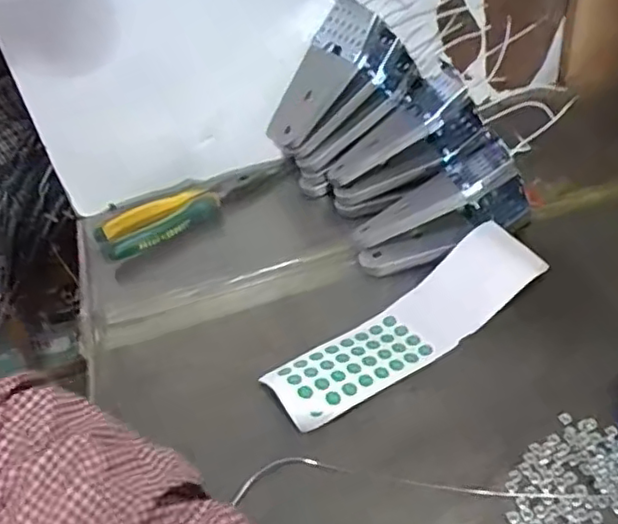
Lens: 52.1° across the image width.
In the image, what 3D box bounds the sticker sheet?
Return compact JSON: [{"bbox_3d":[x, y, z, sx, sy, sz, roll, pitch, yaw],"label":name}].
[{"bbox_3d":[0.070,0.041,0.444,0.209,0.033,0.058,-28,44,-22],"label":"sticker sheet"}]

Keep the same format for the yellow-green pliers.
[{"bbox_3d":[-0.111,-0.053,0.602,0.178,0.030,0.059,-32,46,-26],"label":"yellow-green pliers"}]

